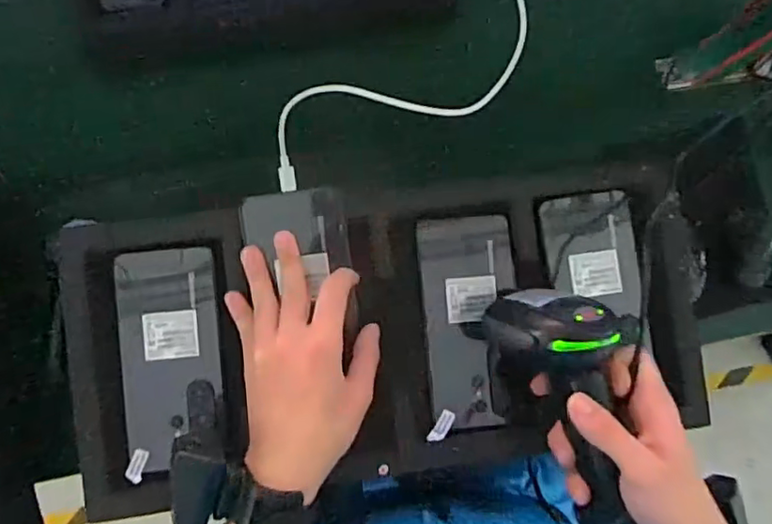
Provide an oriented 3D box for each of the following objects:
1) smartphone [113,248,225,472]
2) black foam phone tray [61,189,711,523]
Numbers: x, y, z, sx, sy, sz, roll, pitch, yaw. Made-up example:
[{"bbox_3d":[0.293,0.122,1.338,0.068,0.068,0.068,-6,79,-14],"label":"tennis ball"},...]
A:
[{"bbox_3d":[-0.165,0.072,0.468,0.073,0.008,0.161,-5,86,-5],"label":"smartphone"},{"bbox_3d":[0.005,0.058,0.472,0.471,0.035,0.211,-6,86,-5],"label":"black foam phone tray"}]

